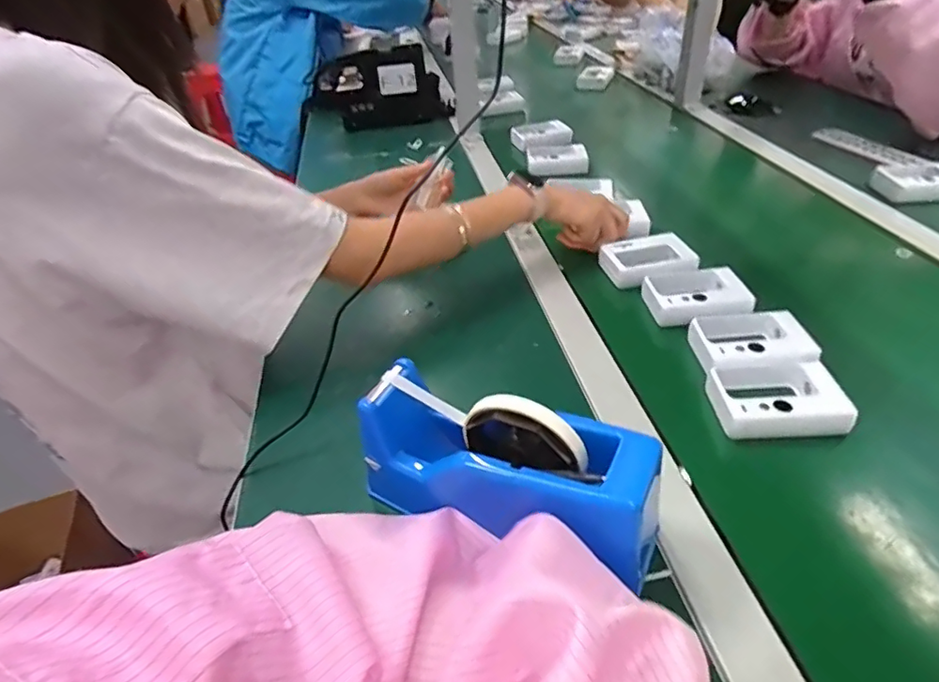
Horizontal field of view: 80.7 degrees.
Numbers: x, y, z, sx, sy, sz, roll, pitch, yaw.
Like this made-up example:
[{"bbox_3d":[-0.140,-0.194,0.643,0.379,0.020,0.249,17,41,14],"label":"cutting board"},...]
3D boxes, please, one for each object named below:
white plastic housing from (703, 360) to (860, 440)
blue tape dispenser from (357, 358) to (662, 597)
[{"bbox_3d":[0.252,0.048,0.459,0.103,0.024,0.064,-1,38,4],"label":"white plastic housing"},{"bbox_3d":[0.023,0.077,0.361,0.197,0.083,0.066,15,41,23],"label":"blue tape dispenser"}]

